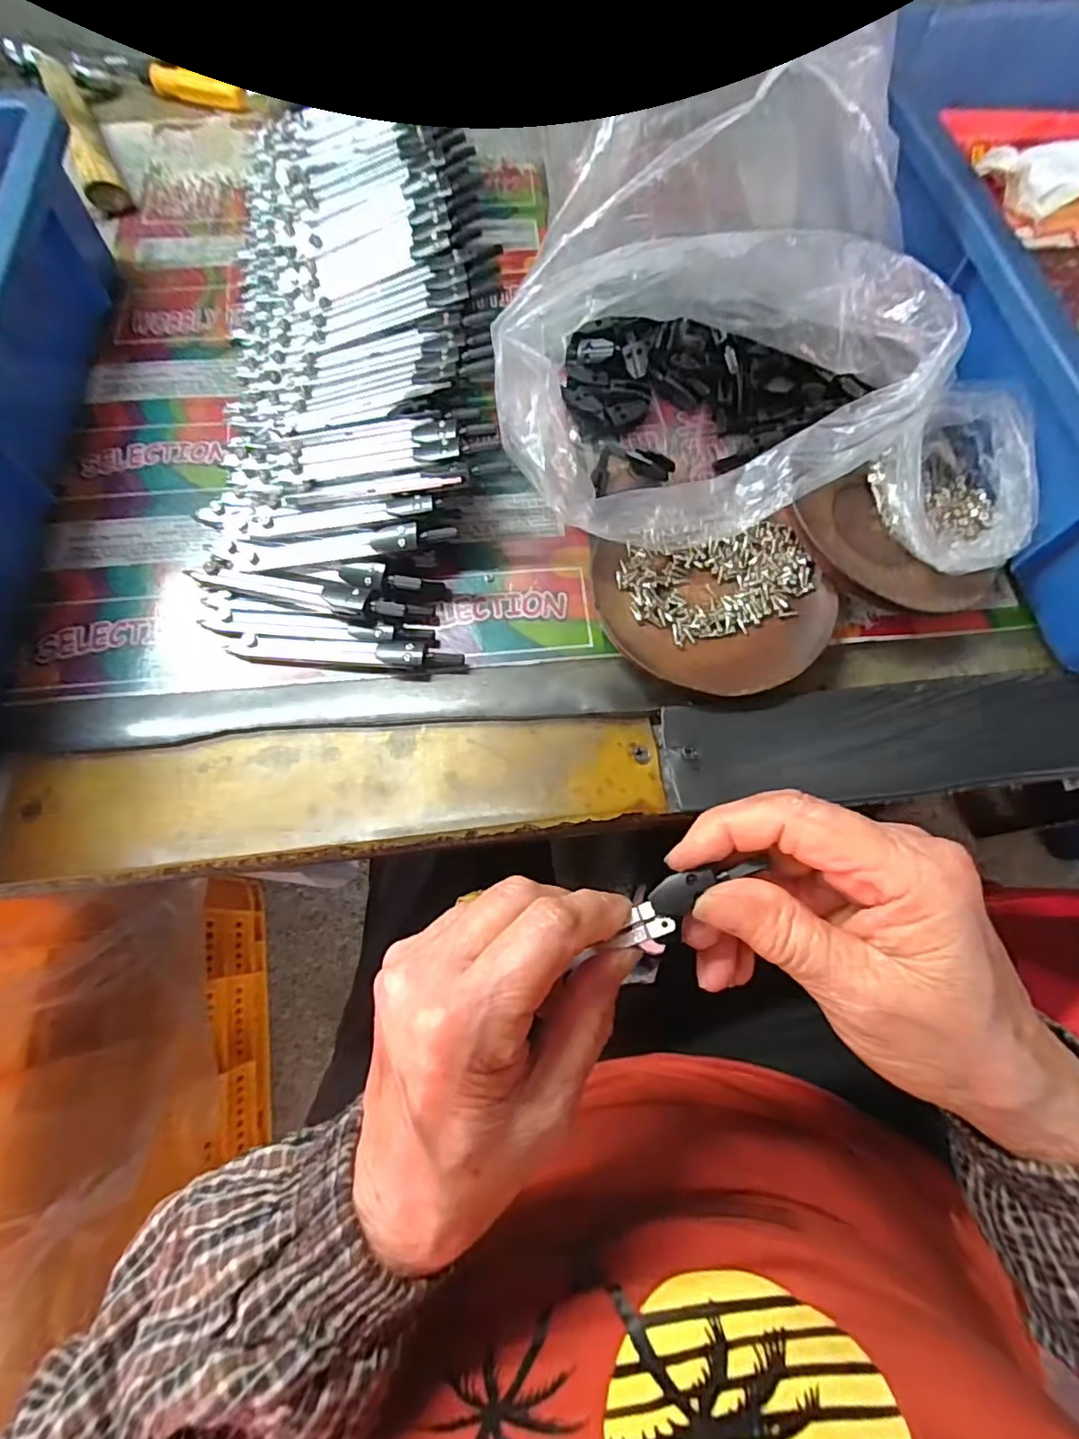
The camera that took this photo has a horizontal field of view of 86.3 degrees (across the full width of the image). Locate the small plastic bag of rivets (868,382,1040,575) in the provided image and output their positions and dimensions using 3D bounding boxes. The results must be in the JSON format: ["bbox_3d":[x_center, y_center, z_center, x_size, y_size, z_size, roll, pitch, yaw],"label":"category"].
[{"bbox_3d":[0.199,-0.115,0.276,0.054,0.041,0.092,-6,71,0],"label":"small plastic bag of rivets"}]

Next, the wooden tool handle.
[{"bbox_3d":[-0.311,-0.396,0.390,0.022,0.029,0.129,-28,73,-7],"label":"wooden tool handle"}]

